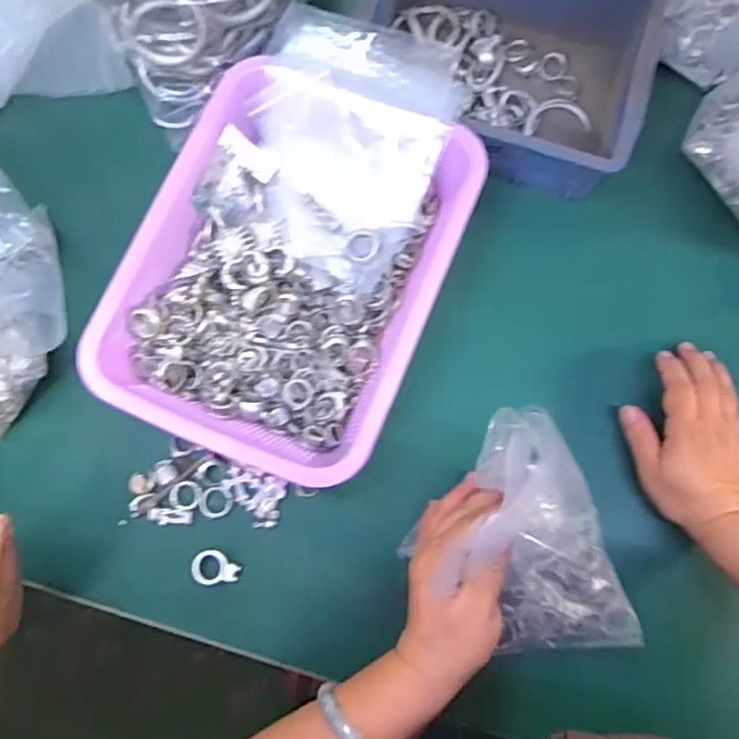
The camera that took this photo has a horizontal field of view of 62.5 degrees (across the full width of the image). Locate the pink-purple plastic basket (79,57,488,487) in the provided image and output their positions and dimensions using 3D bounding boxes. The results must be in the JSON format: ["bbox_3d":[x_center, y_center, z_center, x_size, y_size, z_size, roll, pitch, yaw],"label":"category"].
[{"bbox_3d":[-0.059,-0.076,0.489,0.222,0.076,0.295,22,80,4],"label":"pink-purple plastic basket"}]

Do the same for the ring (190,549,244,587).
[{"bbox_3d":[-0.121,0.157,0.479,0.037,0.009,0.026,13,80,2],"label":"ring"}]

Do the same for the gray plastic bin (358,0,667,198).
[{"bbox_3d":[0.114,-0.272,0.545,0.254,0.082,0.182,21,80,4],"label":"gray plastic bin"}]

